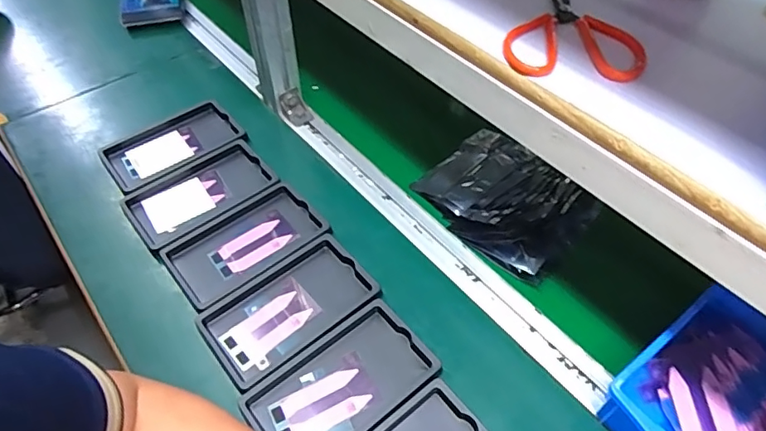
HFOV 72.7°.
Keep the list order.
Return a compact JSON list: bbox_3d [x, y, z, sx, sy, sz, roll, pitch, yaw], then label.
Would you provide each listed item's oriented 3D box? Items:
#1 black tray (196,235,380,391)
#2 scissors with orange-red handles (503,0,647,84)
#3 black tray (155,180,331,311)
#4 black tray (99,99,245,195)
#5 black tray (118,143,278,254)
[{"bbox_3d":[-0.093,0.089,0.514,0.159,0.011,0.097,-33,57,-22],"label":"black tray"},{"bbox_3d":[0.150,-0.147,0.415,0.102,0.016,0.114,8,51,6],"label":"scissors with orange-red handles"},{"bbox_3d":[-0.148,0.028,0.562,0.157,0.014,0.096,-34,58,-23],"label":"black tray"},{"bbox_3d":[-0.265,-0.089,0.658,0.160,0.015,0.100,-34,58,-23],"label":"black tray"},{"bbox_3d":[-0.214,-0.027,0.611,0.158,0.016,0.099,-34,58,-23],"label":"black tray"}]

